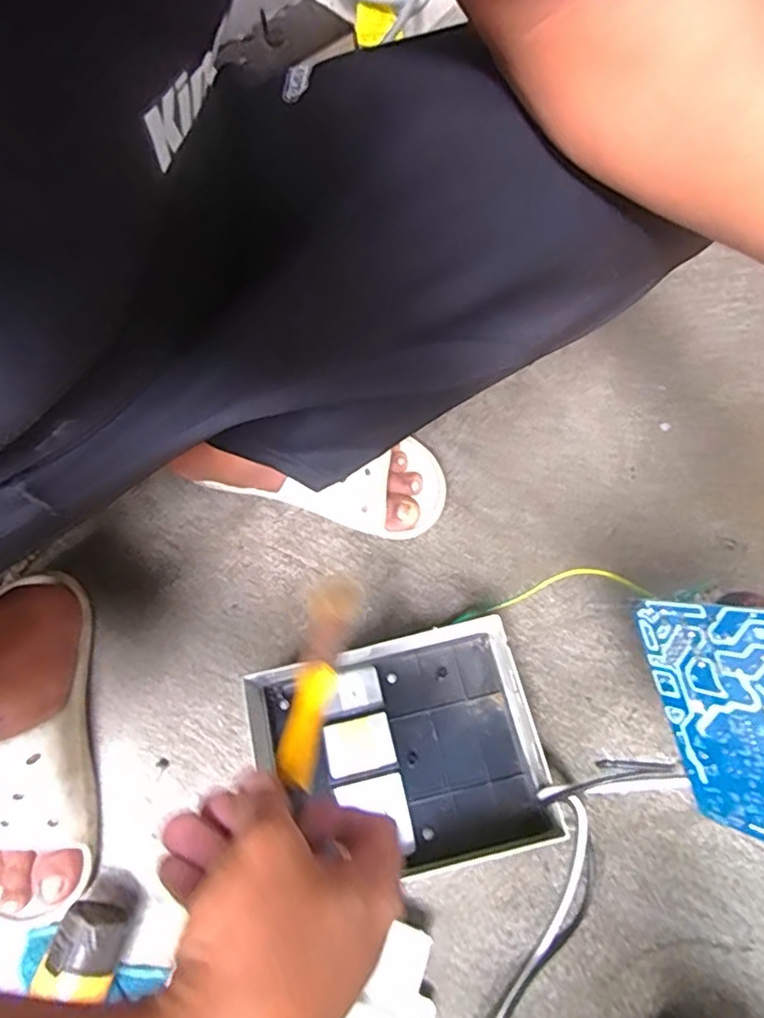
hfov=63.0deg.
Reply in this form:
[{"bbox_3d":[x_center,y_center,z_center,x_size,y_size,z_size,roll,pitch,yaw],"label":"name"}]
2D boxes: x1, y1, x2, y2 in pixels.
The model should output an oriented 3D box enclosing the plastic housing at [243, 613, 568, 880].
[{"bbox_3d":[0.011,0.189,0.485,0.210,0.066,0.167,-14,68,-3],"label":"plastic housing"}]

